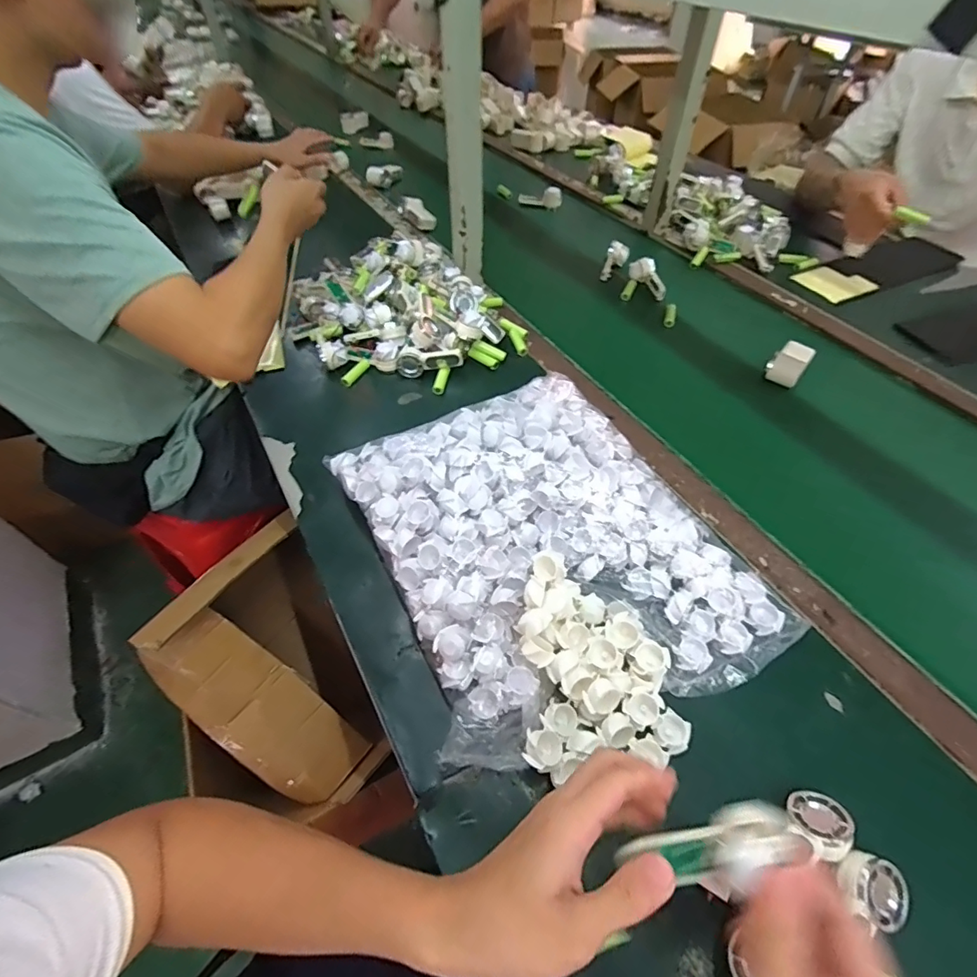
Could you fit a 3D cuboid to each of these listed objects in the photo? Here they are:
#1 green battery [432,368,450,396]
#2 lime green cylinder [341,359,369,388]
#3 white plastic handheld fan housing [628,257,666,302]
[{"bbox_3d":[-0.067,-0.154,0.694,0.017,0.011,0.050,8,53,7],"label":"green battery"},{"bbox_3d":[-0.194,-0.168,0.709,0.017,0.016,0.058,20,56,16],"label":"lime green cylinder"},{"bbox_3d":[0.282,-0.372,0.858,0.047,0.033,0.096,-4,52,-2],"label":"white plastic handheld fan housing"}]

